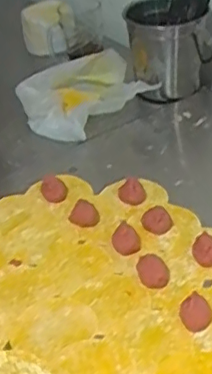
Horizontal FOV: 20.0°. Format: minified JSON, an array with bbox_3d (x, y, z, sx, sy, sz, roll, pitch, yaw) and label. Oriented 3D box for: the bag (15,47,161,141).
[{"bbox_3d":[-0.030,-0.144,0.904,0.192,0.069,0.106,-30,45,-28],"label":"bag"}]

